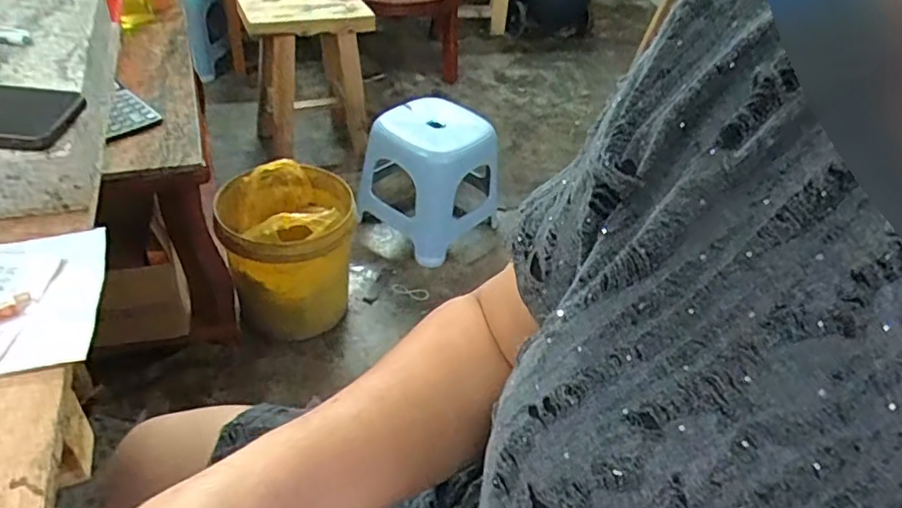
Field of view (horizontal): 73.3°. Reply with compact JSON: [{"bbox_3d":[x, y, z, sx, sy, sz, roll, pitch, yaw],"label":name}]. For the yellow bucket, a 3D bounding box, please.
[{"bbox_3d":[-0.341,-0.001,1.282,0.243,0.310,0.265,4,40,-4],"label":"yellow bucket"}]

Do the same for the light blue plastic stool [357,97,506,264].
[{"bbox_3d":[-0.049,-0.209,1.563,0.290,0.313,0.301,36,48,29],"label":"light blue plastic stool"}]

